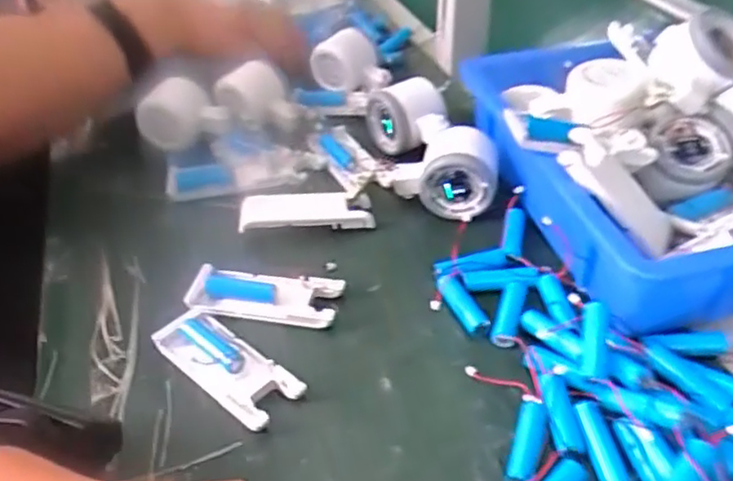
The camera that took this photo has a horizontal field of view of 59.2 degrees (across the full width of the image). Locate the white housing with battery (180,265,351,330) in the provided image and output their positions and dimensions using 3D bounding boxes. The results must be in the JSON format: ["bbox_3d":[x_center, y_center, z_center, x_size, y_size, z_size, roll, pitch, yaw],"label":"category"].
[{"bbox_3d":[-0.072,0.039,0.451,0.104,0.014,0.038,4,41,9],"label":"white housing with battery"}]

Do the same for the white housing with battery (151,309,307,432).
[{"bbox_3d":[-0.088,0.078,0.405,0.102,0.016,0.040,27,49,31],"label":"white housing with battery"}]

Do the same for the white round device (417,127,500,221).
[{"bbox_3d":[0.074,-0.056,0.514,0.059,0.053,0.056,5,40,8],"label":"white round device"}]

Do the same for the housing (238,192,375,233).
[{"bbox_3d":[-0.047,-0.023,0.509,0.103,0.019,0.030,-8,40,-4],"label":"housing"}]

